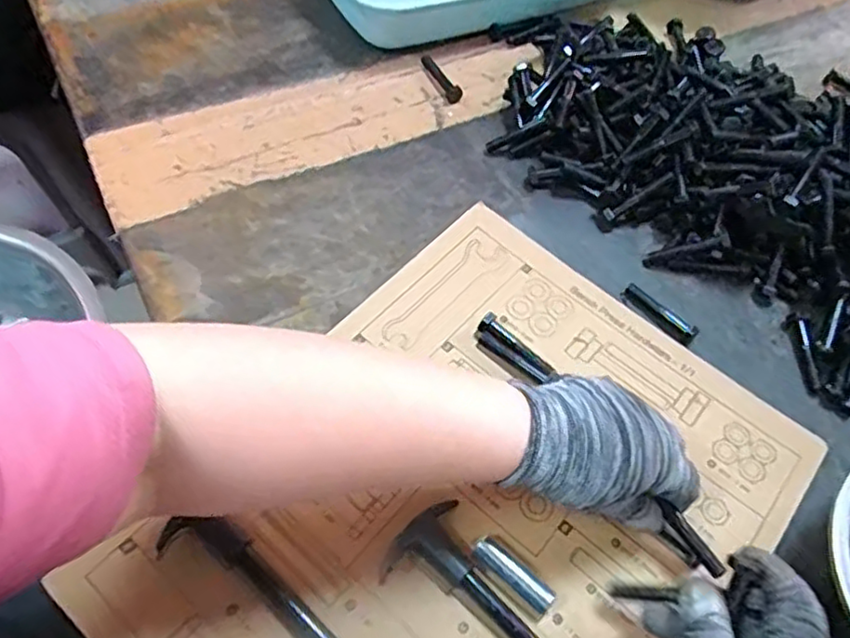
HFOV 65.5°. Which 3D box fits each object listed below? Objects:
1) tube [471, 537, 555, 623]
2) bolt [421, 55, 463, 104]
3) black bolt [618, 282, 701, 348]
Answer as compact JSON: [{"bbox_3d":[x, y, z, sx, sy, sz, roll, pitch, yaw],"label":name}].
[{"bbox_3d":[0.050,0.145,0.373,0.018,0.011,0.051,-39,68,-24],"label":"tube"},{"bbox_3d":[0.015,-0.226,0.611,0.013,0.010,0.069,-20,62,-16],"label":"bolt"},{"bbox_3d":[0.173,-0.003,0.489,0.059,0.014,0.016,37,62,17],"label":"black bolt"}]

